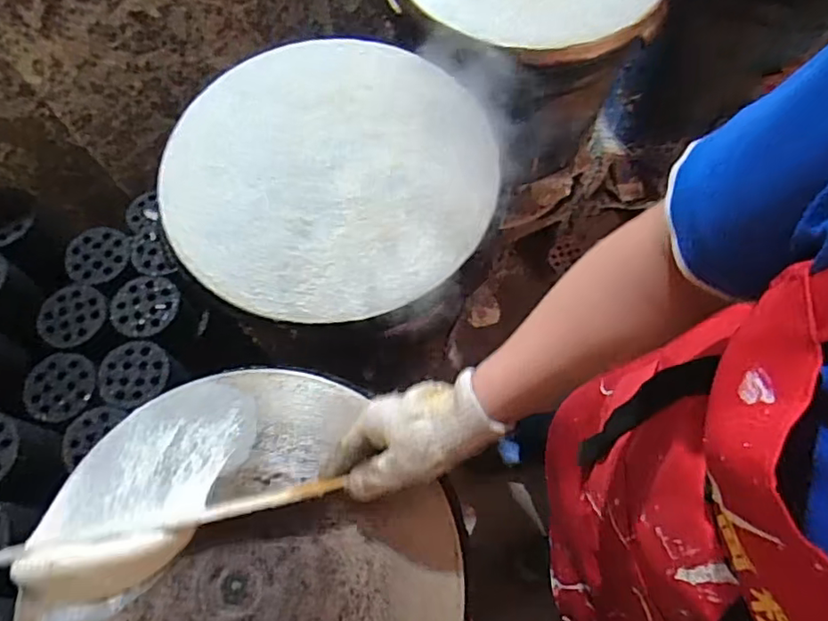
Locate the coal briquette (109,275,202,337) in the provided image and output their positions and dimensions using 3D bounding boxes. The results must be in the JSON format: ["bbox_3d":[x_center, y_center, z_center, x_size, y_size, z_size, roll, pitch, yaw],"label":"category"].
[{"bbox_3d":[-0.402,0.003,0.901,0.098,0.084,0.098,0,68,0],"label":"coal briquette"}]

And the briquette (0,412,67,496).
[{"bbox_3d":[-0.516,0.186,0.739,0.116,0.084,0.101,1,68,1],"label":"briquette"}]

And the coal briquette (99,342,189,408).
[{"bbox_3d":[-0.399,0.099,0.856,0.100,0.072,0.093,0,68,0],"label":"coal briquette"}]

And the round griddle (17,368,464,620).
[{"bbox_3d":[-0.156,0.241,0.502,0.356,0.023,0.365,0,68,0],"label":"round griddle"}]

